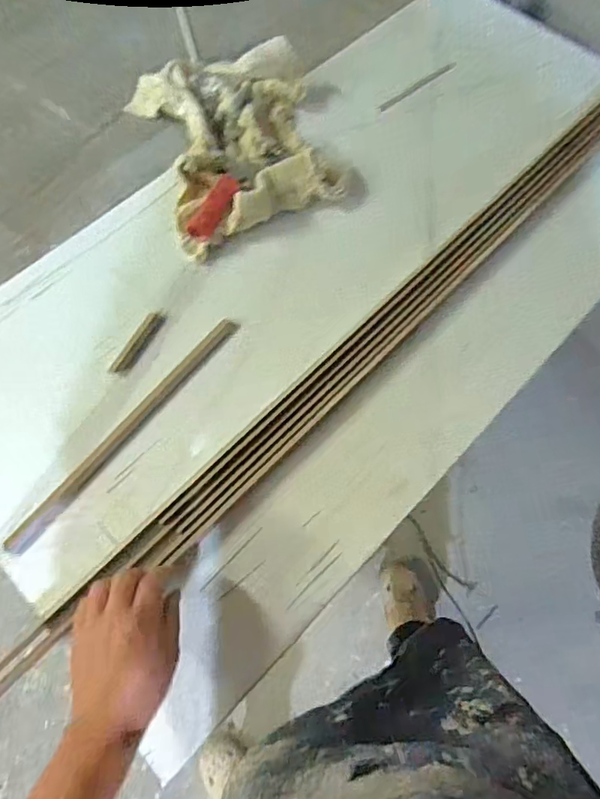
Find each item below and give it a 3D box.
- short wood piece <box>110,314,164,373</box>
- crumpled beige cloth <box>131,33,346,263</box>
[{"bbox_3d":[-0.211,-0.075,0.626,0.021,0.008,0.098,26,72,8],"label":"short wood piece"},{"bbox_3d":[-0.094,-0.396,0.718,0.260,0.066,0.352,-20,72,-8],"label":"crumpled beige cloth"}]

